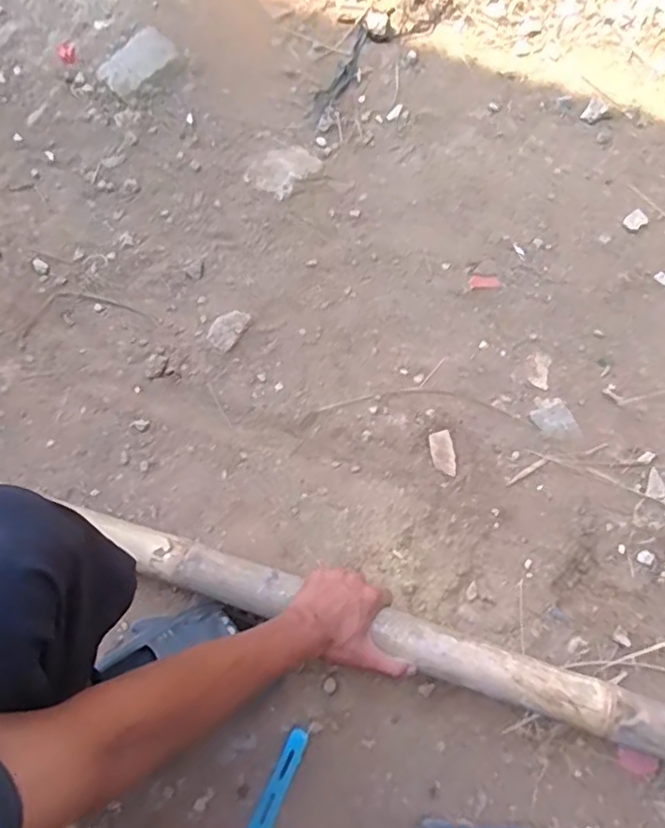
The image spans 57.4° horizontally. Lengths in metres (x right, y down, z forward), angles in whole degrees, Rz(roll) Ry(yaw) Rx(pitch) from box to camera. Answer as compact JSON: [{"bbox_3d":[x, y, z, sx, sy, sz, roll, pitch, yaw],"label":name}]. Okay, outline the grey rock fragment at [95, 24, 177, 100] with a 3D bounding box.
[{"bbox_3d":[-0.341,-0.610,1.049,0.092,0.021,0.131,41,79,12],"label":"grey rock fragment"}]

